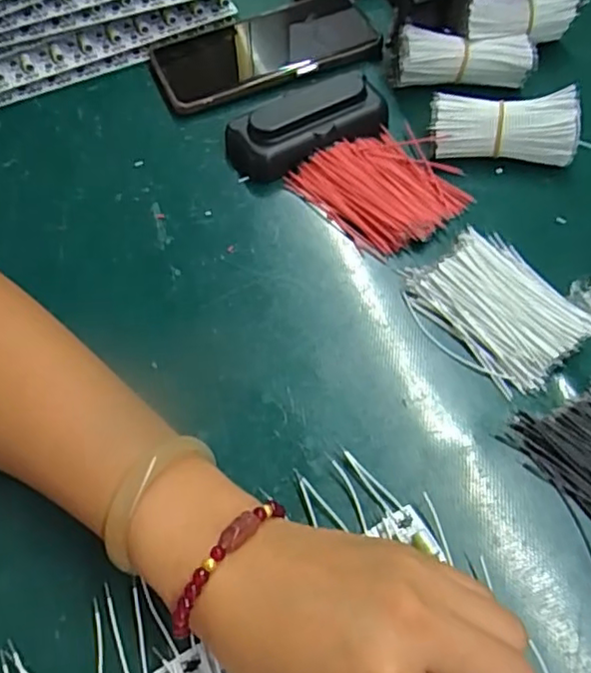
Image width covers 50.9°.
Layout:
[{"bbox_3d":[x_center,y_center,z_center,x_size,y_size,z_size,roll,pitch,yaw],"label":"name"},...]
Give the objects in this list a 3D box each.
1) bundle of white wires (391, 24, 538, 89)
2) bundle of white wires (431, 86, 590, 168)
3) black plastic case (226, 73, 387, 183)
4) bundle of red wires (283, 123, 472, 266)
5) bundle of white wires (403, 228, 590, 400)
[{"bbox_3d":[0.115,-0.190,0.424,0.090,0.029,0.023,5,61,7],"label":"bundle of white wires"},{"bbox_3d":[0.135,-0.133,0.395,0.094,0.035,0.030,5,61,7],"label":"bundle of white wires"},{"bbox_3d":[0.008,-0.140,0.415,0.106,0.029,0.041,-20,61,-8],"label":"black plastic case"},{"bbox_3d":[0.056,-0.098,0.390,0.083,0.017,0.093,-36,64,-16],"label":"bundle of red wires"},{"bbox_3d":[0.110,-0.016,0.344,0.070,0.013,0.092,-30,63,-13],"label":"bundle of white wires"}]

